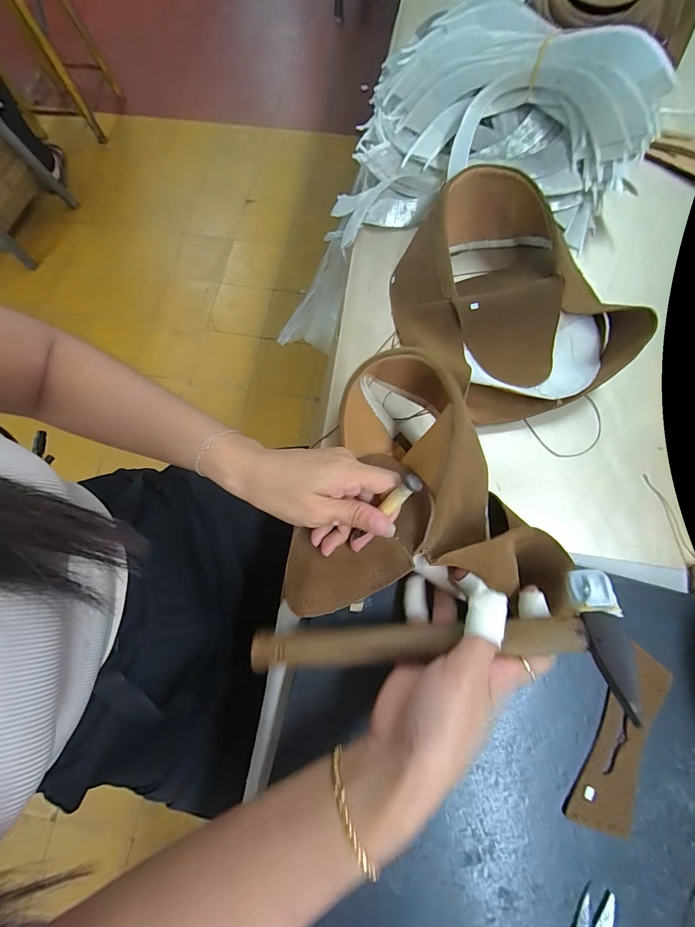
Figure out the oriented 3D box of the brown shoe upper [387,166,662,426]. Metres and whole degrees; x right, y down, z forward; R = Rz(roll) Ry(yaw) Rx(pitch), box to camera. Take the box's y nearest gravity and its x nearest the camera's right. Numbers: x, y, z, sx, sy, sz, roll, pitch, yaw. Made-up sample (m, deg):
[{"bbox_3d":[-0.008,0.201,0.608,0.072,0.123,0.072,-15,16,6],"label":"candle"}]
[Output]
[{"bbox_3d":[0.159,-0.172,0.369,0.201,0.059,0.249,-19,74,-5],"label":"brown shoe upper"}]

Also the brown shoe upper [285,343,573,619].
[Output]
[{"bbox_3d":[0.051,0.010,0.308,0.208,0.117,0.214,-2,74,0],"label":"brown shoe upper"}]

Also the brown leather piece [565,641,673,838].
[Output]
[{"bbox_3d":[0.203,0.202,0.265,0.037,0.004,0.124,29,78,13],"label":"brown leather piece"}]

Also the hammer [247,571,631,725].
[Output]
[{"bbox_3d":[0.046,0.124,0.247,0.250,0.029,0.066,-12,73,17],"label":"hammer"}]

